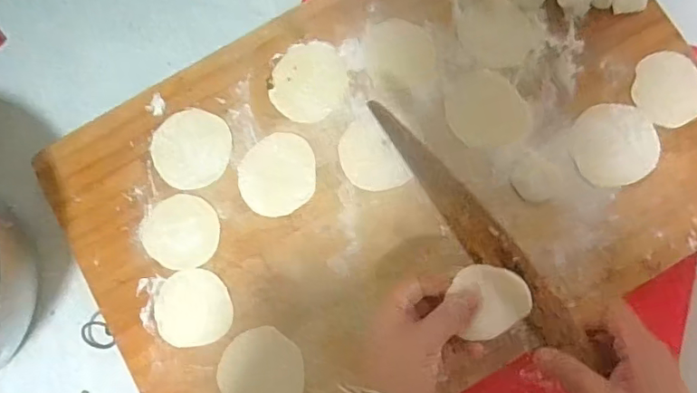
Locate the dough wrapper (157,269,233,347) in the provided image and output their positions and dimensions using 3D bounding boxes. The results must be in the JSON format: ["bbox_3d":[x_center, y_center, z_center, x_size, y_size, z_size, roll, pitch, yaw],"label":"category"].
[{"bbox_3d":[-0.134,0.095,0.462,0.064,0.004,0.063,-9,83,0],"label":"dough wrapper"}]

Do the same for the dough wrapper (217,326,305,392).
[{"bbox_3d":[-0.072,0.148,0.450,0.073,0.004,0.068,1,82,-4],"label":"dough wrapper"}]

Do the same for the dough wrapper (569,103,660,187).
[{"bbox_3d":[0.232,-0.045,0.467,0.073,0.005,0.069,-1,83,1],"label":"dough wrapper"}]

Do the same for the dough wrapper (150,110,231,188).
[{"bbox_3d":[-0.143,-0.043,0.485,0.070,0.004,0.070,0,83,1],"label":"dough wrapper"}]

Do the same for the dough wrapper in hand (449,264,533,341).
[{"bbox_3d":[0.099,0.071,0.371,0.049,0.011,0.048,-15,83,-1],"label":"dough wrapper in hand"}]

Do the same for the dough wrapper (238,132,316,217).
[{"bbox_3d":[-0.062,-0.020,0.478,0.070,0.004,0.066,0,83,1],"label":"dough wrapper"}]

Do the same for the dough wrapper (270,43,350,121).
[{"bbox_3d":[-0.036,-0.106,0.491,0.066,0.004,0.075,30,84,5],"label":"dough wrapper"}]

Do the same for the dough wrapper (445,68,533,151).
[{"bbox_3d":[0.123,-0.077,0.480,0.067,0.005,0.072,-32,83,-3],"label":"dough wrapper"}]

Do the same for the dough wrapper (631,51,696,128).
[{"bbox_3d":[0.282,-0.095,0.472,0.062,0.004,0.064,0,83,1],"label":"dough wrapper"}]

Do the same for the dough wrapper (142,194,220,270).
[{"bbox_3d":[-0.147,0.030,0.472,0.066,0.004,0.061,0,78,0],"label":"dough wrapper"}]

